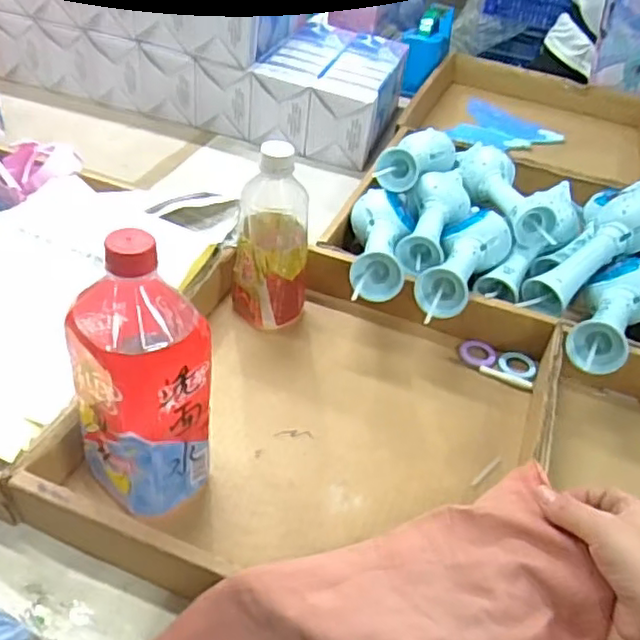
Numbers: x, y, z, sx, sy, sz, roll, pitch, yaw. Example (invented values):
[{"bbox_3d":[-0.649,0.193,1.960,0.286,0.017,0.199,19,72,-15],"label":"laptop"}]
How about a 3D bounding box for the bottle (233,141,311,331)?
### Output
[{"bbox_3d":[-0.047,-0.083,0.634,0.071,0.185,0.081,1,42,-7],"label":"bottle"}]

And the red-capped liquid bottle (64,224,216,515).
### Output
[{"bbox_3d":[-0.123,0.047,0.445,0.073,0.224,0.076,34,48,27],"label":"red-capped liquid bottle"}]

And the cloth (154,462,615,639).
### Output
[{"bbox_3d":[0.038,0.189,0.413,0.285,0.059,0.138,-12,44,-9],"label":"cloth"}]

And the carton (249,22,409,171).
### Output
[{"bbox_3d":[0.019,-0.357,1.009,0.181,0.108,0.237,15,42,10],"label":"carton"}]

